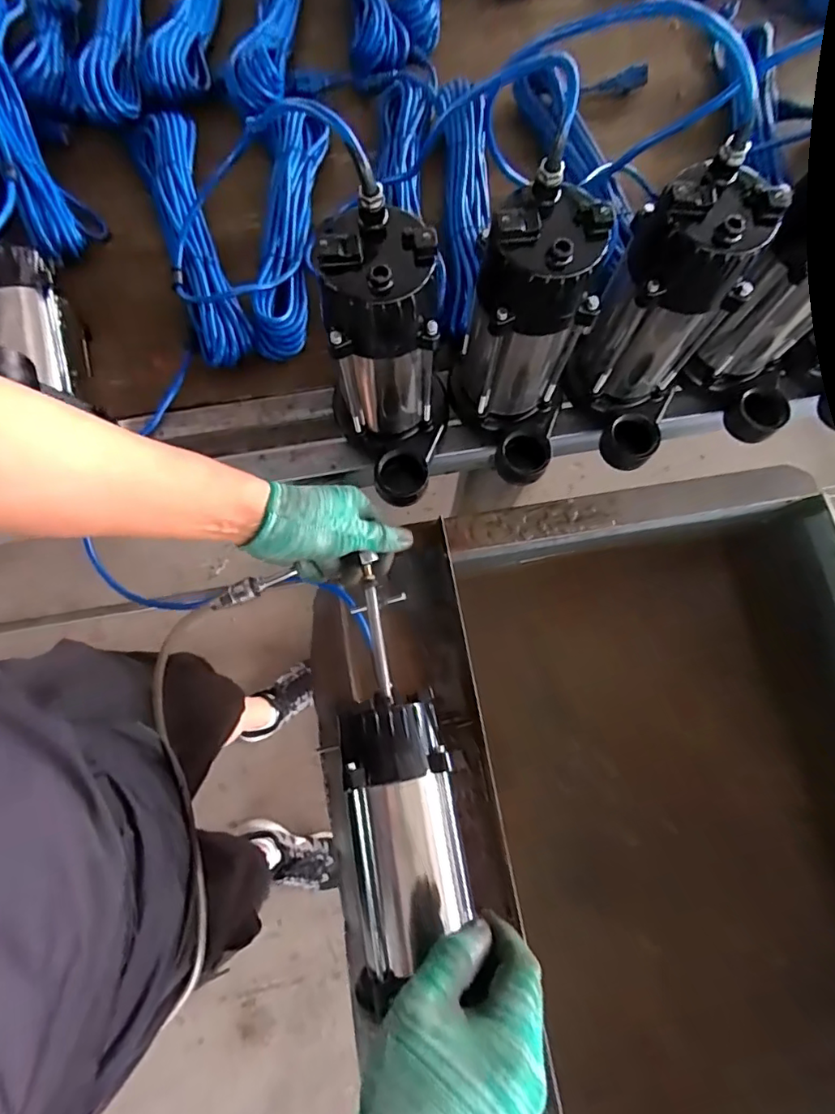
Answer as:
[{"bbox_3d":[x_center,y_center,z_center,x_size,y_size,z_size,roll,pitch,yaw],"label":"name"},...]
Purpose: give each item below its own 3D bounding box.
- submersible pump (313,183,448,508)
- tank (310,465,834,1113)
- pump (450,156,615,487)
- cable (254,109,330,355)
[{"bbox_3d":[-0.032,-0.156,0.472,0.117,0.228,0.141,8,75,1],"label":"submersible pump"},{"bbox_3d":[0.231,0.313,0.571,0.586,0.225,0.734,-10,76,-4],"label":"tank"},{"bbox_3d":[0.114,-0.185,0.486,0.109,0.239,0.154,-26,77,-8],"label":"pump"},{"bbox_3d":[-0.157,-0.407,0.629,0.076,0.047,0.354,3,75,0],"label":"cable"}]

